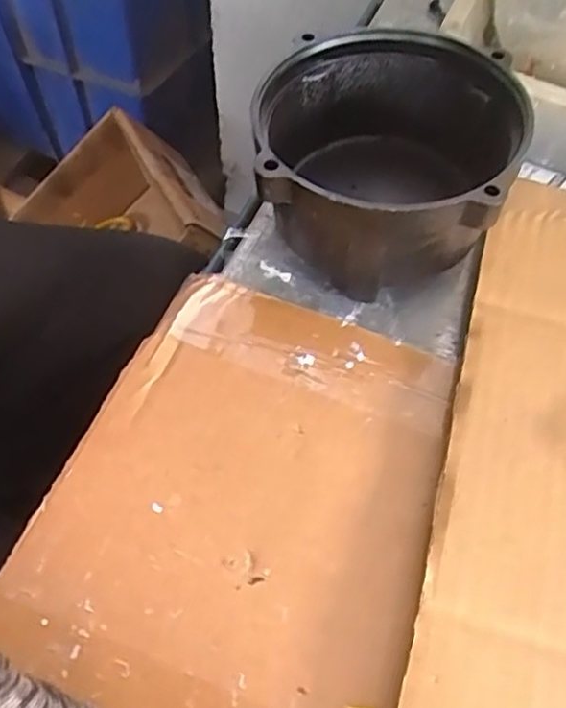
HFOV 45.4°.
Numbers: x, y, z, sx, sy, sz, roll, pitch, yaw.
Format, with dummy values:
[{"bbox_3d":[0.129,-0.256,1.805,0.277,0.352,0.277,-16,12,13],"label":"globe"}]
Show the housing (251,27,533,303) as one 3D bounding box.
[{"bbox_3d":[0.050,-0.097,0.351,0.119,0.083,0.133,5,59,-1],"label":"housing"}]

